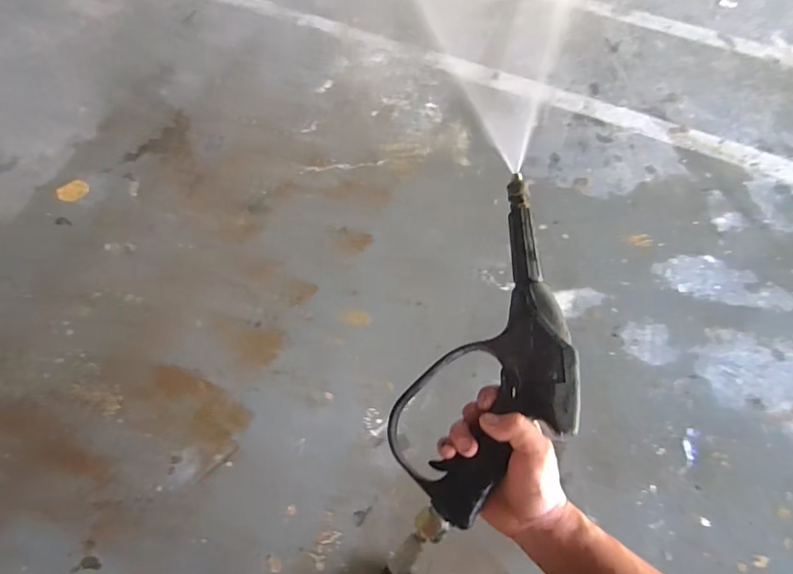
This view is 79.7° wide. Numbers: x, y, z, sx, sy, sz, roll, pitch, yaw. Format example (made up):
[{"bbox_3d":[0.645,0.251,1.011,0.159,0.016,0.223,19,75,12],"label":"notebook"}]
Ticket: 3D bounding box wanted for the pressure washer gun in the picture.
[{"bbox_3d":[0.104,0.046,0.466,0.151,0.055,0.338,19,77,10],"label":"pressure washer gun"}]

